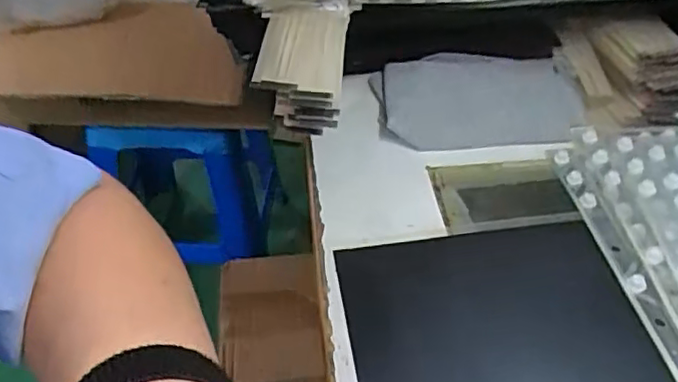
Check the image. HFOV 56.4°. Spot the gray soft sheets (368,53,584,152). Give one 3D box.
[{"bbox_3d":[0.110,-0.074,0.501,0.159,0.023,0.101,-6,41,0],"label":"gray soft sheets"}]

